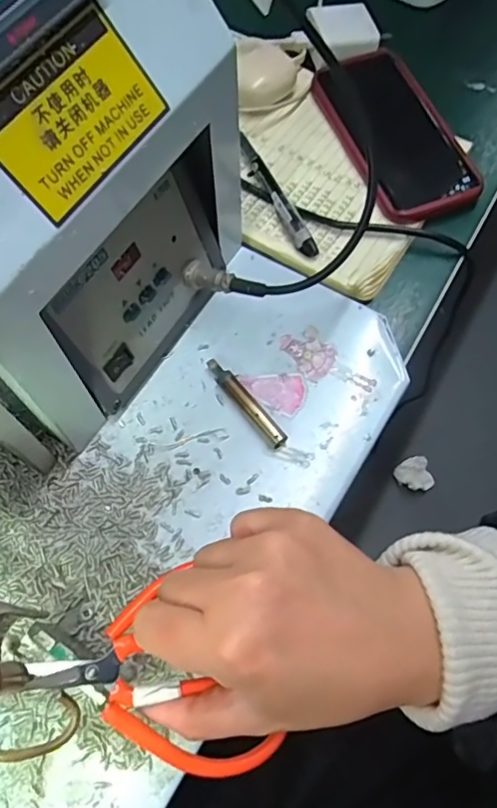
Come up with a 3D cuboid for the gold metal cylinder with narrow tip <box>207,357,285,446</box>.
[{"bbox_3d":[-0.002,-0.002,0.355,0.012,0.010,0.071,-35,72,-15],"label":"gold metal cylinder with narrow tip"}]

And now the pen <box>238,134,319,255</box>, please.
[{"bbox_3d":[0.020,-0.158,0.427,0.014,0.014,0.124,-25,70,-8],"label":"pen"}]

